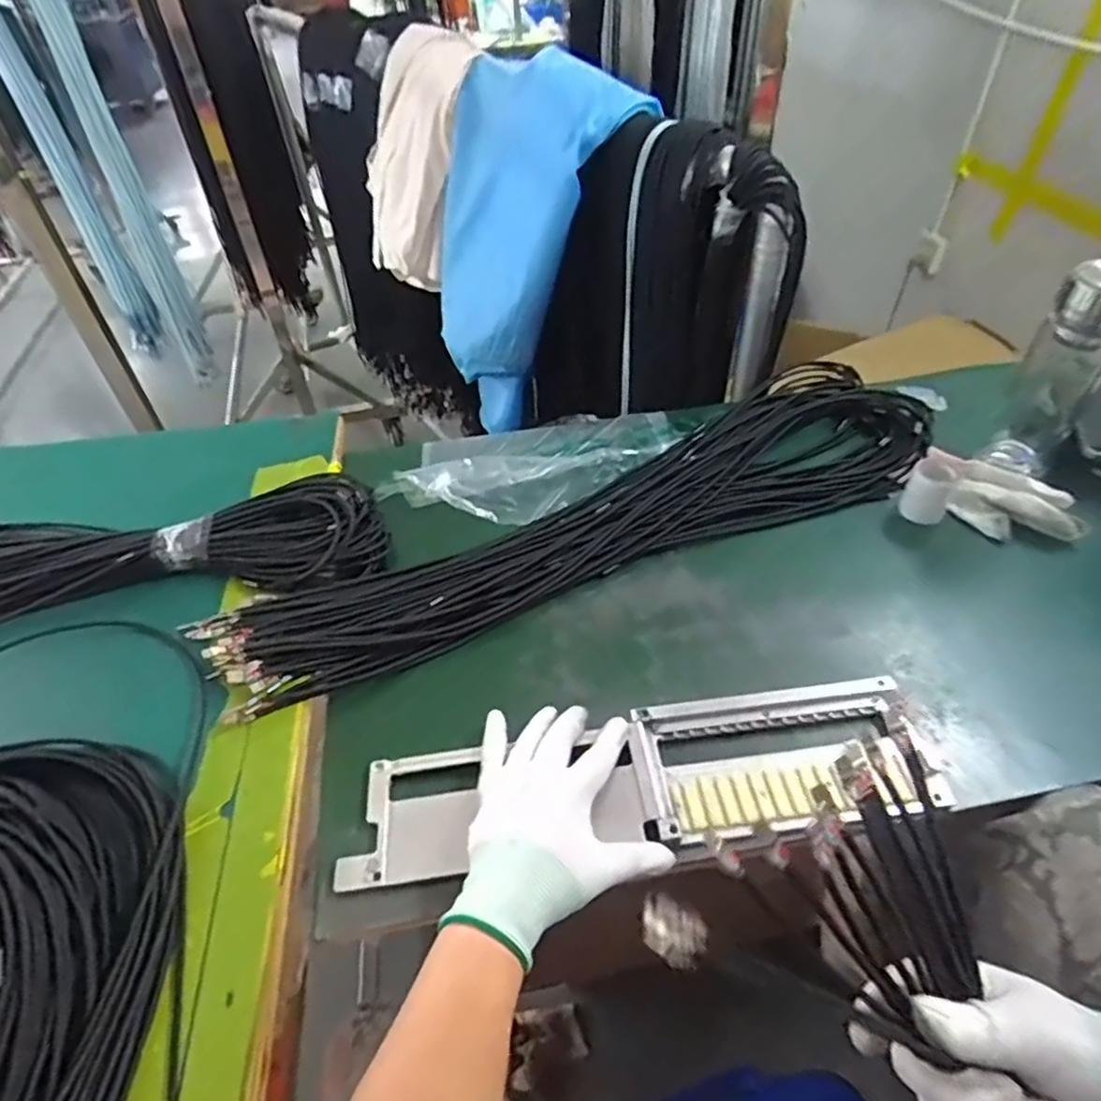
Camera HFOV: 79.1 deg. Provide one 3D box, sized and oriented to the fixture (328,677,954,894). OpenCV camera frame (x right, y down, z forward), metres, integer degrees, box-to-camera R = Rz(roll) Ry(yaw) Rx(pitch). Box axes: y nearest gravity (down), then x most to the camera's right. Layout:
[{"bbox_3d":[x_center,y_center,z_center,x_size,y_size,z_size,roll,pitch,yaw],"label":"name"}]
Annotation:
[{"bbox_3d":[0.066,0.160,0.466,0.407,0.027,0.107,-8,45,-7],"label":"fixture"}]

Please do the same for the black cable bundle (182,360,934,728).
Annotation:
[{"bbox_3d":[0.058,-0.045,0.651,0.730,0.028,0.192,-21,48,-17],"label":"black cable bundle"}]

